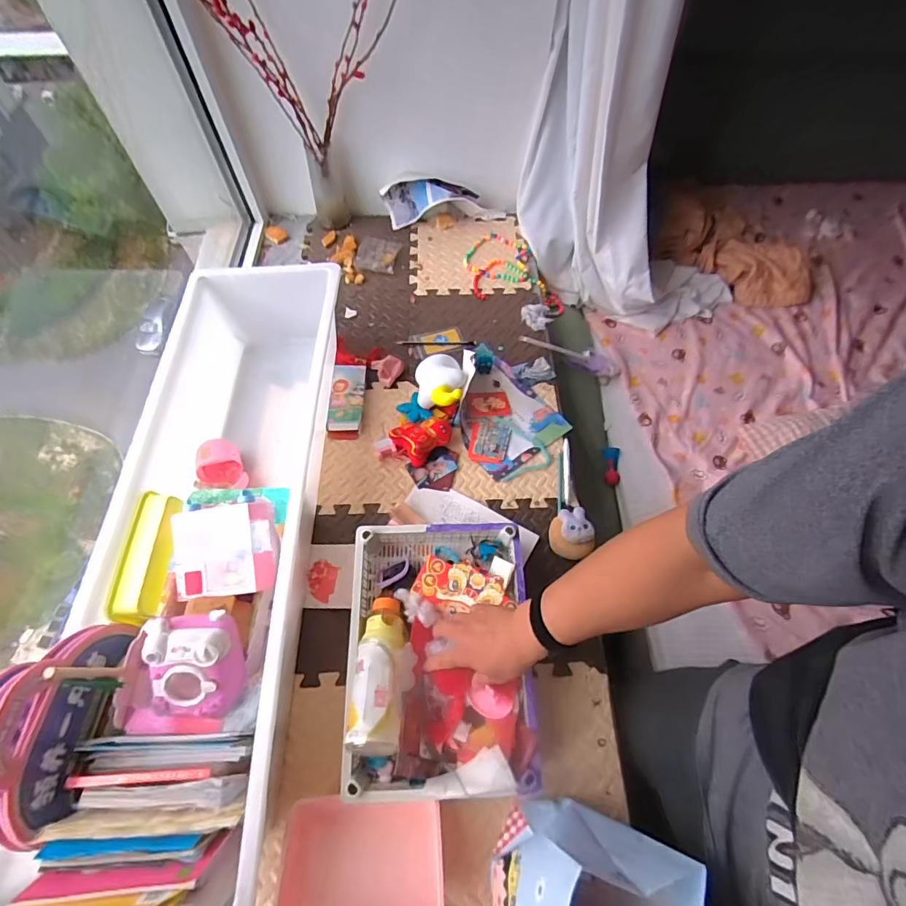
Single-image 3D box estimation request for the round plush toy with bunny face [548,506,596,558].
[{"bbox_3d":[0.209,0.141,0.814,0.073,0.056,0.081,16,61,9],"label":"round plush toy with bunny face"}]

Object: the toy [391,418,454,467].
[{"bbox_3d":[-0.060,-0.031,0.905,0.104,0.053,0.079,-33,65,-18],"label":"toy"}]

